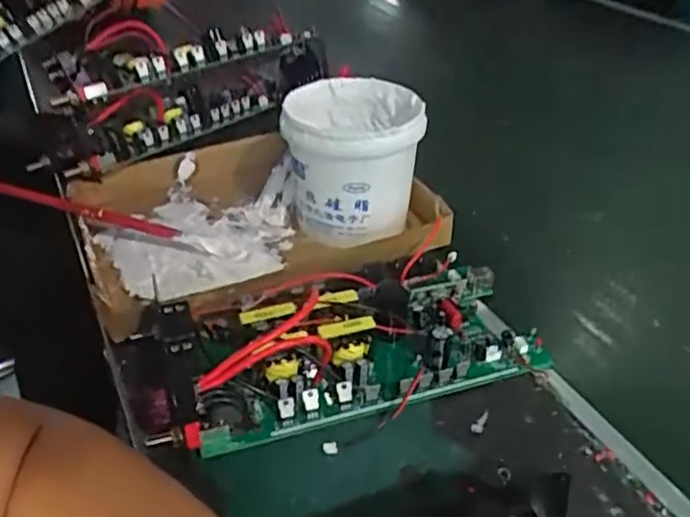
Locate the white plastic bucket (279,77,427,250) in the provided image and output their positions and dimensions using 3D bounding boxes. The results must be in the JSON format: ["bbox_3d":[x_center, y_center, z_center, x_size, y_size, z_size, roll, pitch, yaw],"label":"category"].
[{"bbox_3d":[0.008,-0.090,0.615,0.118,0.115,0.137,1,36,2],"label":"white plastic bucket"}]

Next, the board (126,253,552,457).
[{"bbox_3d":[-0.005,0.052,0.481,0.286,0.059,0.148,-14,38,-18],"label":"board"}]

